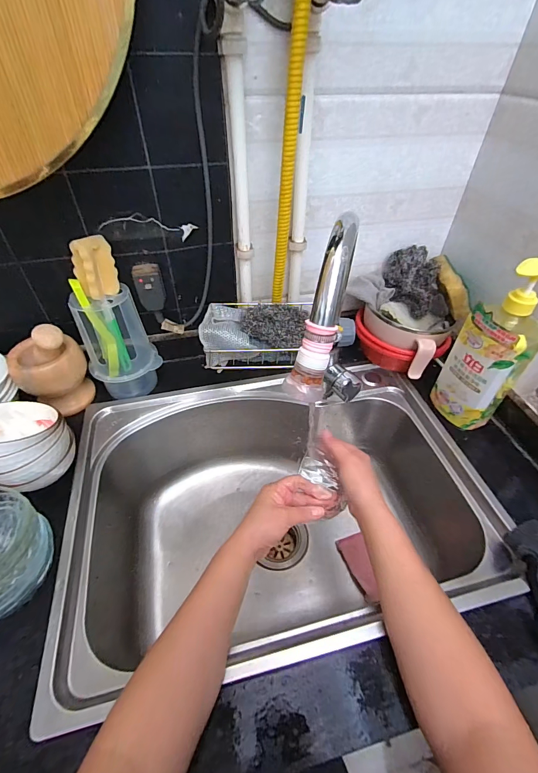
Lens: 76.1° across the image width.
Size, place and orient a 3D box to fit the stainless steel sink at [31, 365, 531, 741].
[{"bbox_3d":[0.010,0.197,0.579,0.567,0.207,0.400,-10,47,-10],"label":"stainless steel sink"}]

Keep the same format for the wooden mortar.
[{"bbox_3d":[-0.349,-0.033,0.549,0.100,0.153,0.093,-31,54,-27],"label":"wooden mortar"}]

